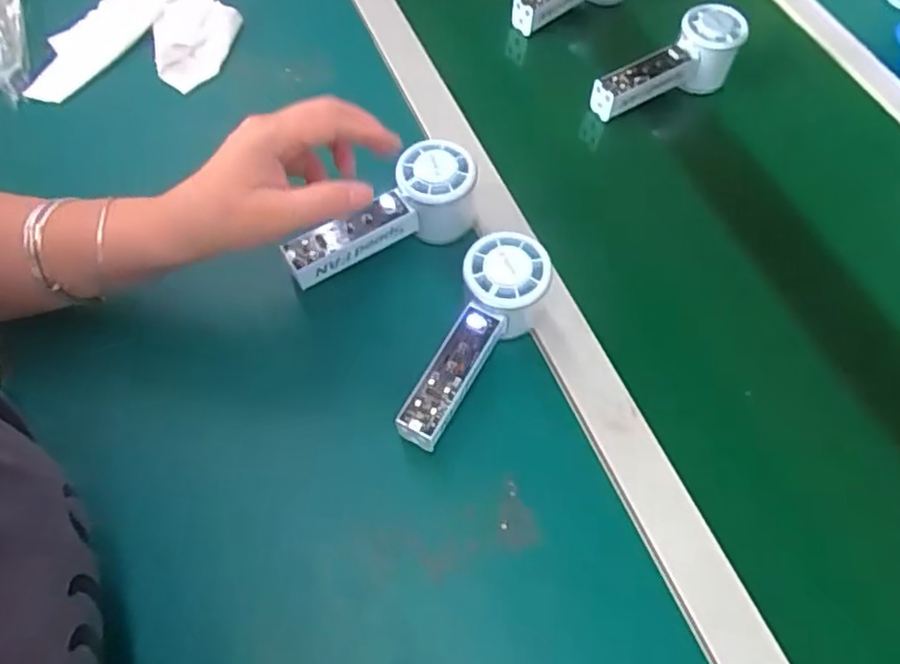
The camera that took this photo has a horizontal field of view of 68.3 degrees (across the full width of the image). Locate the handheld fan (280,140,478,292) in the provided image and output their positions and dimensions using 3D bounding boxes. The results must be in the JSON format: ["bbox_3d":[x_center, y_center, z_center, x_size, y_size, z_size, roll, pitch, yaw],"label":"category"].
[{"bbox_3d":[-0.048,-0.079,0.495,0.148,0.061,0.046,-31,65,-4],"label":"handheld fan"}]

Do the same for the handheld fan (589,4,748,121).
[{"bbox_3d":[0.201,-0.240,0.616,0.154,0.063,0.052,-29,64,-1],"label":"handheld fan"}]

